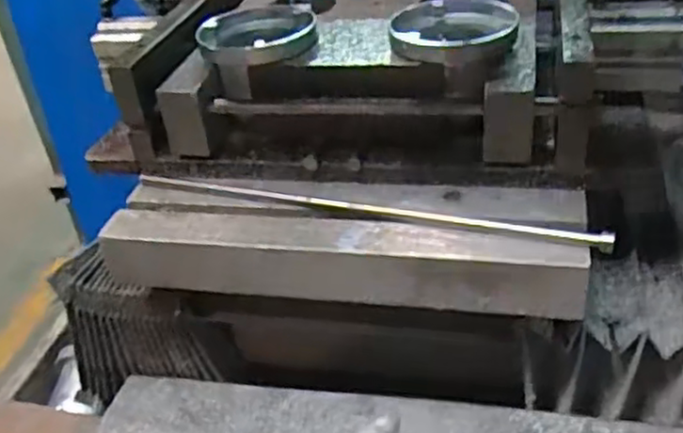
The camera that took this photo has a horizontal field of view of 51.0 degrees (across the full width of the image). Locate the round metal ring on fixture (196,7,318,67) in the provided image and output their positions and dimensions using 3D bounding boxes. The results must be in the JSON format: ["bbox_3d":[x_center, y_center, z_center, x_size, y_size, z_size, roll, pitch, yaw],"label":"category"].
[{"bbox_3d":[-0.066,-0.141,0.559,0.091,0.021,0.072,-5,35,3],"label":"round metal ring on fixture"}]

